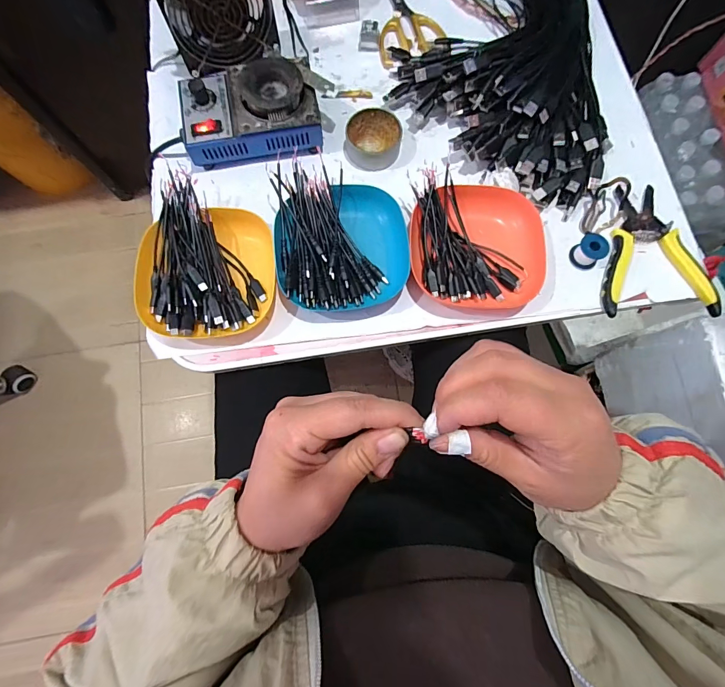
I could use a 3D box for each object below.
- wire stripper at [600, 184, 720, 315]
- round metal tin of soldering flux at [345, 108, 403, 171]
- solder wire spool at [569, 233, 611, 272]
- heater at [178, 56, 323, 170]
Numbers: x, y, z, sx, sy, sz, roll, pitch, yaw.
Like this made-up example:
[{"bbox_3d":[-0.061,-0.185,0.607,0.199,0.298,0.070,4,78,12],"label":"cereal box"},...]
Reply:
[{"bbox_3d":[0.313,-0.105,0.428,0.118,0.017,0.153,-3,77,-1],"label":"wire stripper"},{"bbox_3d":[0.013,-0.240,0.455,0.062,0.024,0.063,0,77,-1],"label":"round metal tin of soldering flux"},{"bbox_3d":[0.245,-0.100,0.419,0.028,0.029,0.030,-37,80,-8],"label":"solder wire spool"},{"bbox_3d":[-0.126,-0.262,0.442,0.152,0.061,0.101,-6,78,-2],"label":"heater"}]

